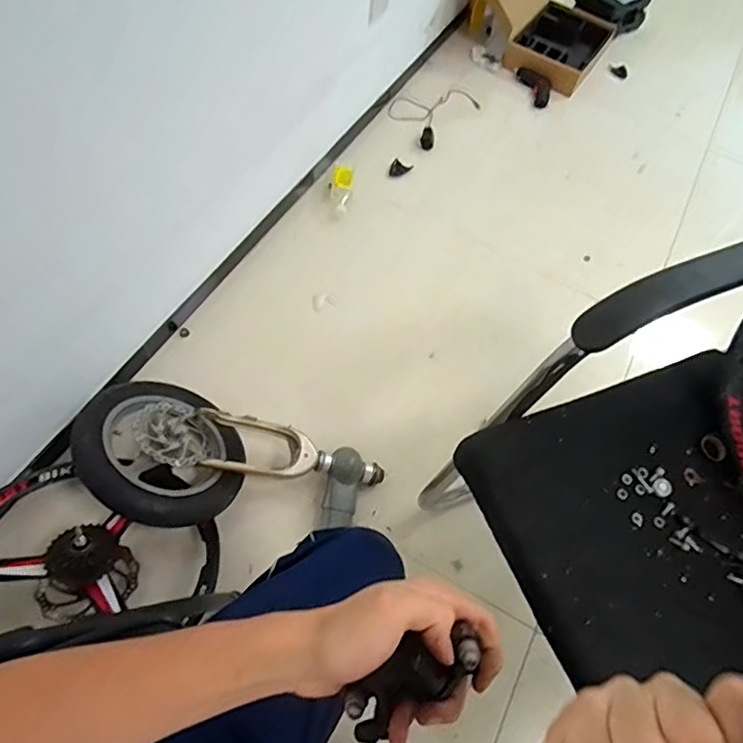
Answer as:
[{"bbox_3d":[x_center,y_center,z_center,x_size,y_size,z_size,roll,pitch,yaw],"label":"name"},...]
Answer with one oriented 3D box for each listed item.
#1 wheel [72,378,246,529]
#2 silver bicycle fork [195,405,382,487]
[{"bbox_3d":[-0.365,0.137,1.006,0.290,0.091,0.278,37,46,-9],"label":"wheel"},{"bbox_3d":[-0.148,0.159,1.050,0.361,0.072,0.103,16,59,-11],"label":"silver bicycle fork"}]

